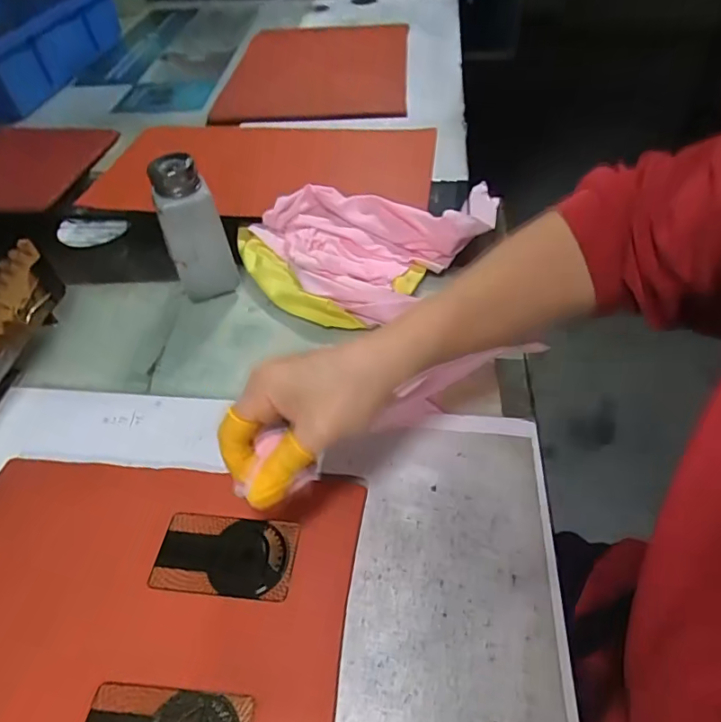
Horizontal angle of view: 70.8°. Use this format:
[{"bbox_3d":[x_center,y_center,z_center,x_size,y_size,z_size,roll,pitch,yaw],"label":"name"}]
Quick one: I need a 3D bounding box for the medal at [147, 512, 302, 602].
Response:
[{"bbox_3d":[-0.083,0.120,0.315,0.085,0.004,0.047,4,49,5],"label":"medal"}]

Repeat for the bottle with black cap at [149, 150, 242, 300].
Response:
[{"bbox_3d":[-0.152,-0.118,0.470,0.055,0.128,0.047,-18,51,-14],"label":"bottle with black cap"}]

